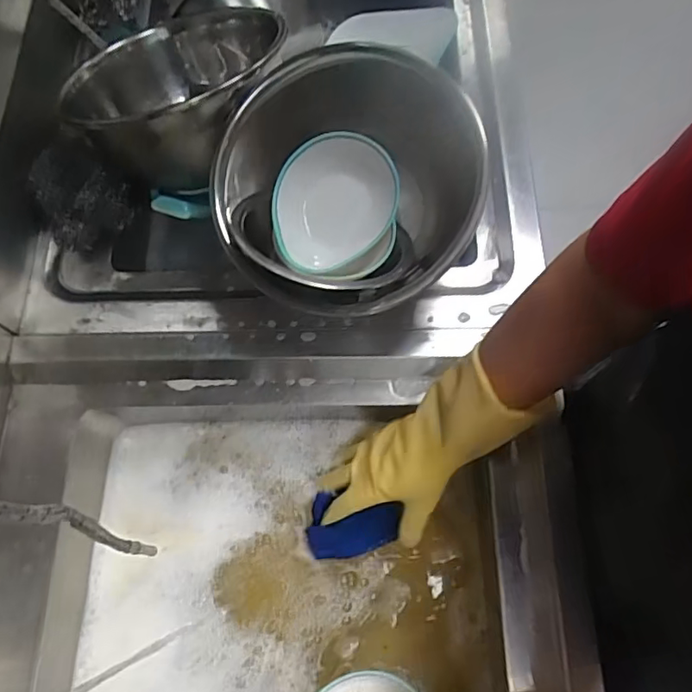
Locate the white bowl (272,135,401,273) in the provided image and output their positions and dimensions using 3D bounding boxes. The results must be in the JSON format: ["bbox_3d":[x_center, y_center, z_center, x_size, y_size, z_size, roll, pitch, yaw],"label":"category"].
[{"bbox_3d":[-0.013,-0.134,0.574,0.118,0.057,0.142,9,71,5],"label":"white bowl"}]

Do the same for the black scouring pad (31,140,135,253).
[{"bbox_3d":[-0.295,-0.168,0.634,0.099,0.056,0.109,-42,74,-12],"label":"black scouring pad"}]

